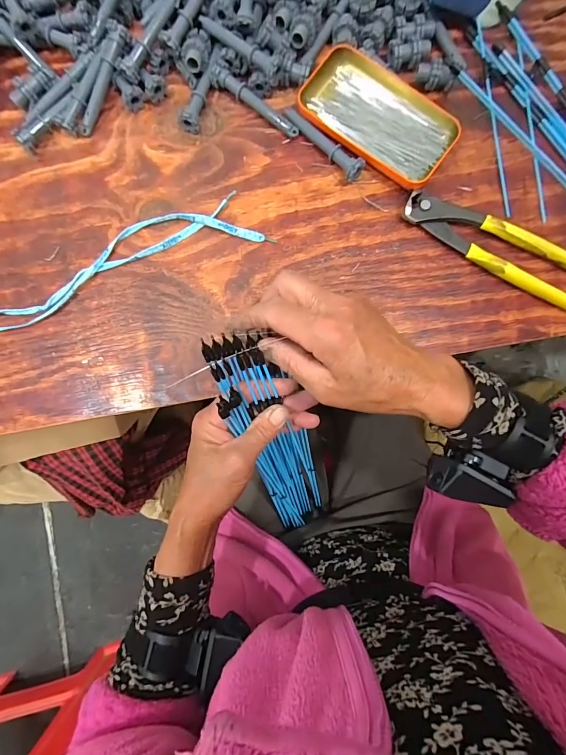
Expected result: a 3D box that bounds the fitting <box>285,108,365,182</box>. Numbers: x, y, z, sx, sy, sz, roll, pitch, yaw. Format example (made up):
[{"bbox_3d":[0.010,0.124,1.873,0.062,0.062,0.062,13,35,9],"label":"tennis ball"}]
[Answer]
[{"bbox_3d":[0.039,-0.222,0.351,0.019,0.017,0.091,-39,85,-4],"label":"fitting"}]

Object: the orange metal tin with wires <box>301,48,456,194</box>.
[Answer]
[{"bbox_3d":[0.090,-0.245,0.354,0.144,0.020,0.081,38,85,4],"label":"orange metal tin with wires"}]

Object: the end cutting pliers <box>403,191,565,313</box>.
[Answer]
[{"bbox_3d":[0.205,-0.117,0.346,0.199,0.017,0.046,31,85,3],"label":"end cutting pliers"}]

